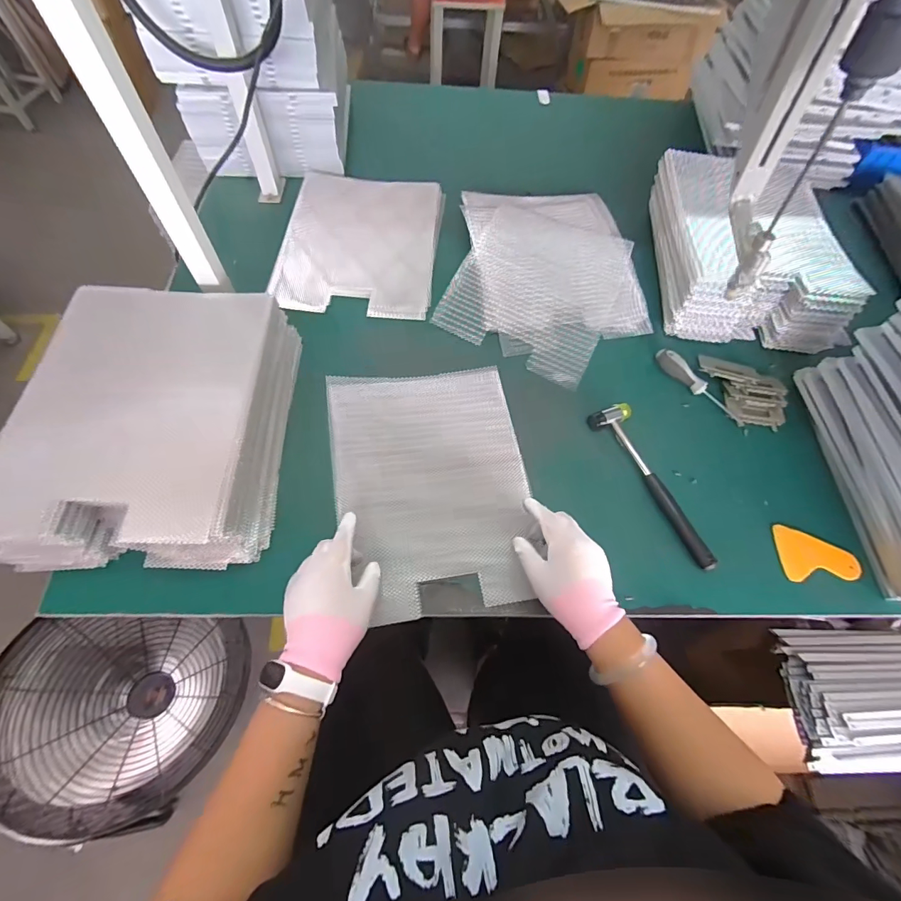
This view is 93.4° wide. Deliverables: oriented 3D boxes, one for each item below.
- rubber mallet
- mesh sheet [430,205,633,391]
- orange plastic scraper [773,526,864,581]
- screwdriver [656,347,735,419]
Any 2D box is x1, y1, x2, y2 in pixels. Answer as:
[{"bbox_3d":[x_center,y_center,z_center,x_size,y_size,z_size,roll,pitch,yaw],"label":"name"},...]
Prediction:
[{"bbox_3d":[0.277,0.042,0.572,0.057,0.020,0.241,-21,66,-14],"label":"rubber mallet"},{"bbox_3d":[0.147,-0.280,0.712,0.244,0.038,0.312,23,64,8],"label":"mesh sheet"},{"bbox_3d":[0.477,0.133,0.552,0.099,0.009,0.069,1,63,-3],"label":"orange plastic scraper"},{"bbox_3d":[0.375,-0.103,0.648,0.022,0.027,0.143,-37,71,-20],"label":"screwdriver"}]

